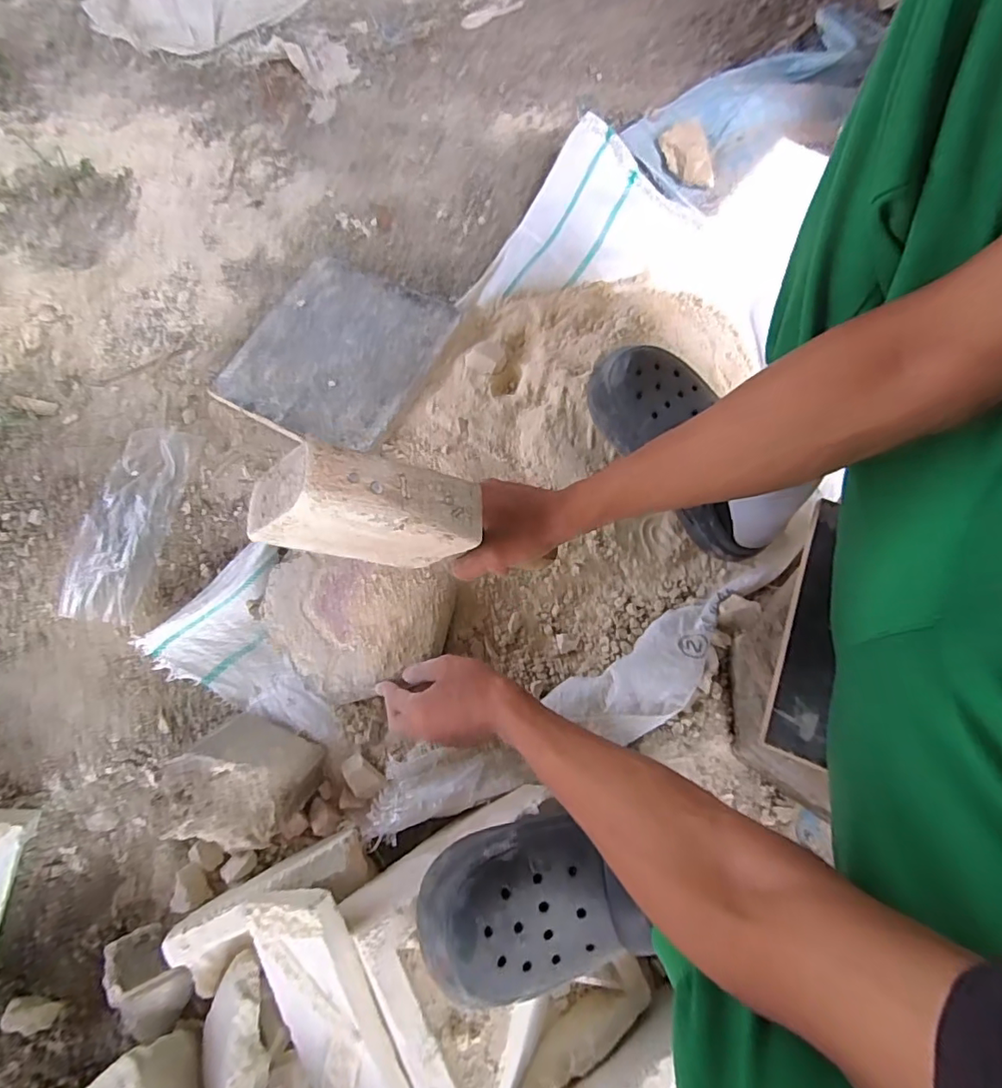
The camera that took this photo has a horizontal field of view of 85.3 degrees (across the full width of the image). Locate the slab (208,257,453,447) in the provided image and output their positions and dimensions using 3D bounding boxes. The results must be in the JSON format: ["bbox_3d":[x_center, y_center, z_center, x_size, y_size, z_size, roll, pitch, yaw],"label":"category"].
[{"bbox_3d":[-0.210,-0.251,0.700,0.240,0.014,0.258,28,77,13],"label":"slab"}]

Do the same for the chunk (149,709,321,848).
[{"bbox_3d":[-0.249,0.229,0.523,0.114,0.085,0.100,21,74,7],"label":"chunk"}]

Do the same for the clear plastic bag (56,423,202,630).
[{"bbox_3d":[-0.442,-0.029,0.648,0.091,0.027,0.236,6,75,0],"label":"clear plastic bag"}]

